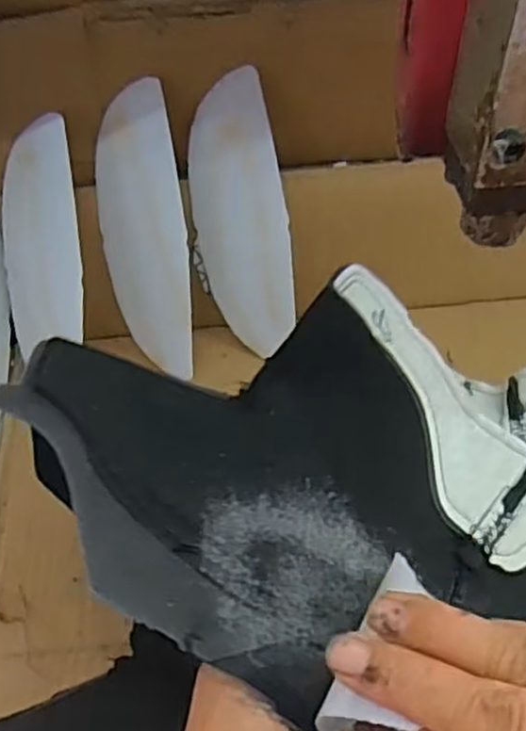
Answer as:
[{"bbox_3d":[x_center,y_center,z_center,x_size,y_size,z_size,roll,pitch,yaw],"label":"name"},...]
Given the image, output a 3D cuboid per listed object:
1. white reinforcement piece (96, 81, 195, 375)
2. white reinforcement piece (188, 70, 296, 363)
[{"bbox_3d":[-0.090,-0.096,0.540,0.072,0.208,0.009,8,25,23],"label":"white reinforcement piece"},{"bbox_3d":[-0.017,-0.107,0.544,0.072,0.204,0.007,1,24,17],"label":"white reinforcement piece"}]

